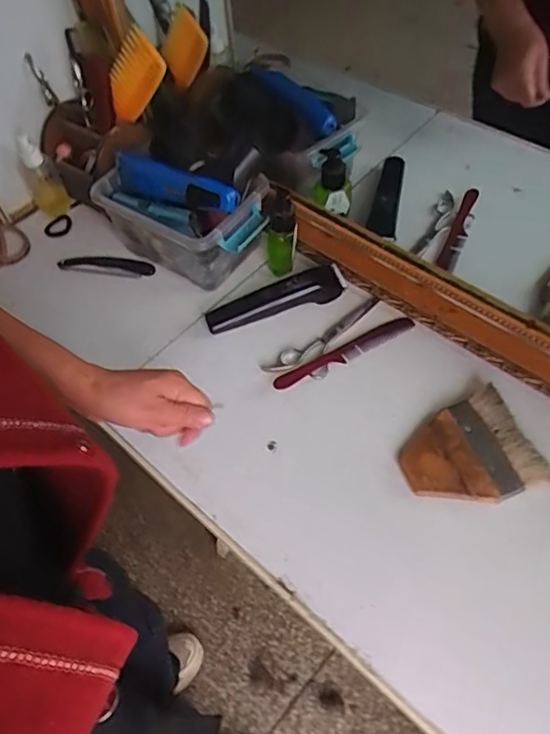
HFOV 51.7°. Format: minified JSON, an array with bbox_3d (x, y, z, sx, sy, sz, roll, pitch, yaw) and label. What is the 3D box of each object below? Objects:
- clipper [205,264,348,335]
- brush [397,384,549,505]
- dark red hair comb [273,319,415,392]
[{"bbox_3d":[0.004,-0.080,0.689,0.175,0.033,0.047,-22,57,-10],"label":"clipper"},{"bbox_3d":[0.190,0.088,0.567,0.123,0.021,0.109,-18,56,-8],"label":"brush"},{"bbox_3d":[0.081,-0.017,0.655,0.180,0.010,0.026,-26,58,-13],"label":"dark red hair comb"}]

